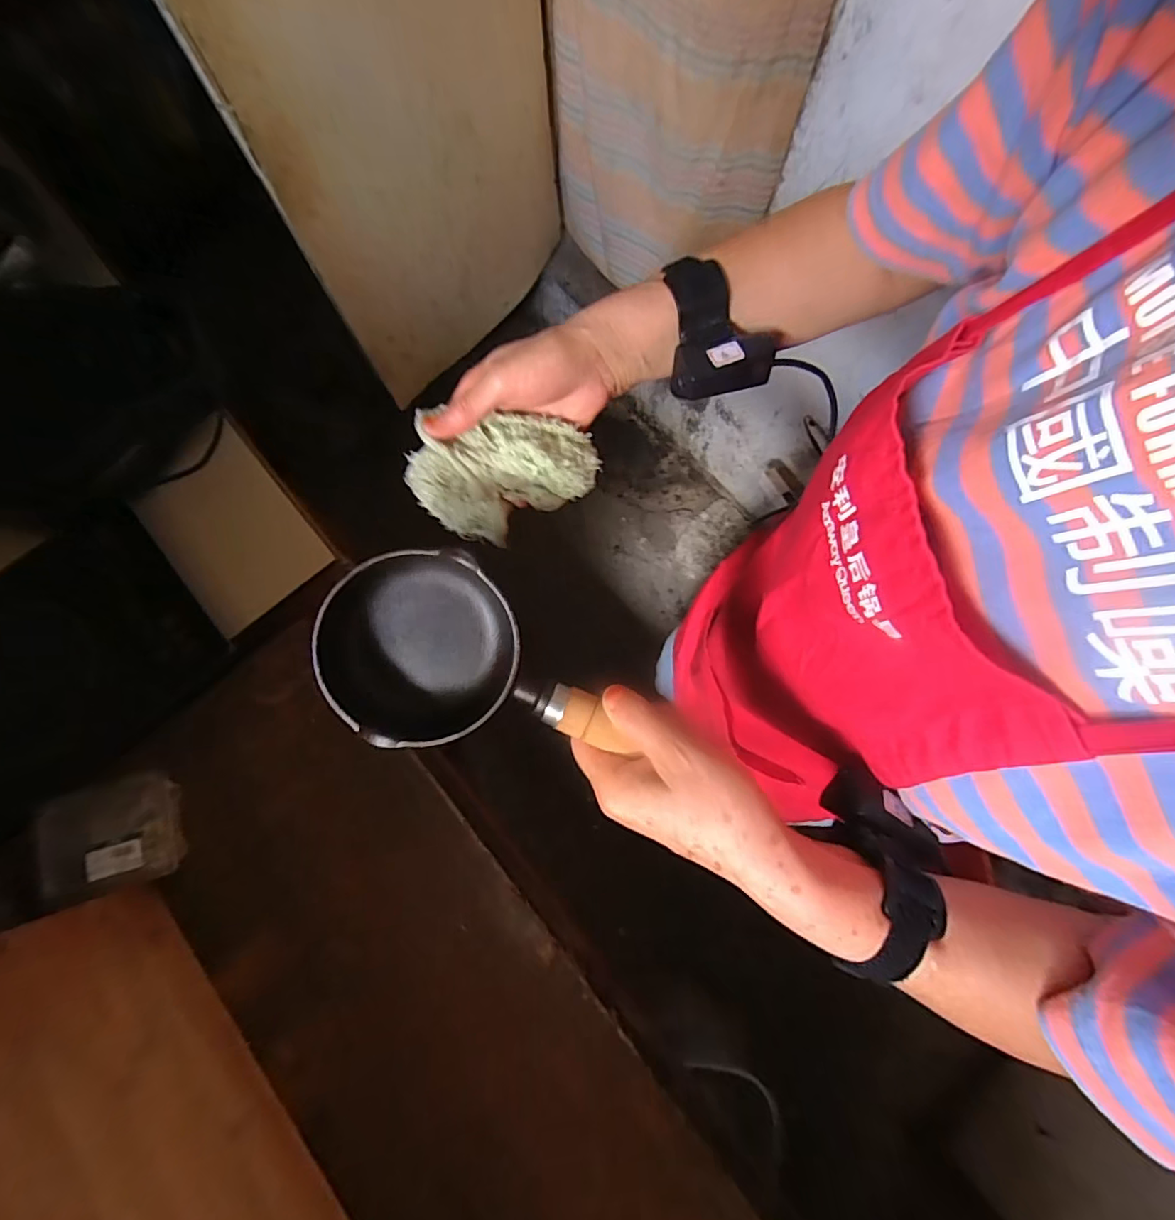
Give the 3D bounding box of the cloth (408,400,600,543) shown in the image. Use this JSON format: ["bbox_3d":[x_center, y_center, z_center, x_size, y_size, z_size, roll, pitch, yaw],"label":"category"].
[{"bbox_3d":[-0.060,-0.103,0.382,0.132,0.090,0.050,-21,32,-2],"label":"cloth"}]

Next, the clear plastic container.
[{"bbox_3d":[-0.514,0.239,0.584,0.131,0.044,0.112,-14,74,-4],"label":"clear plastic container"}]

